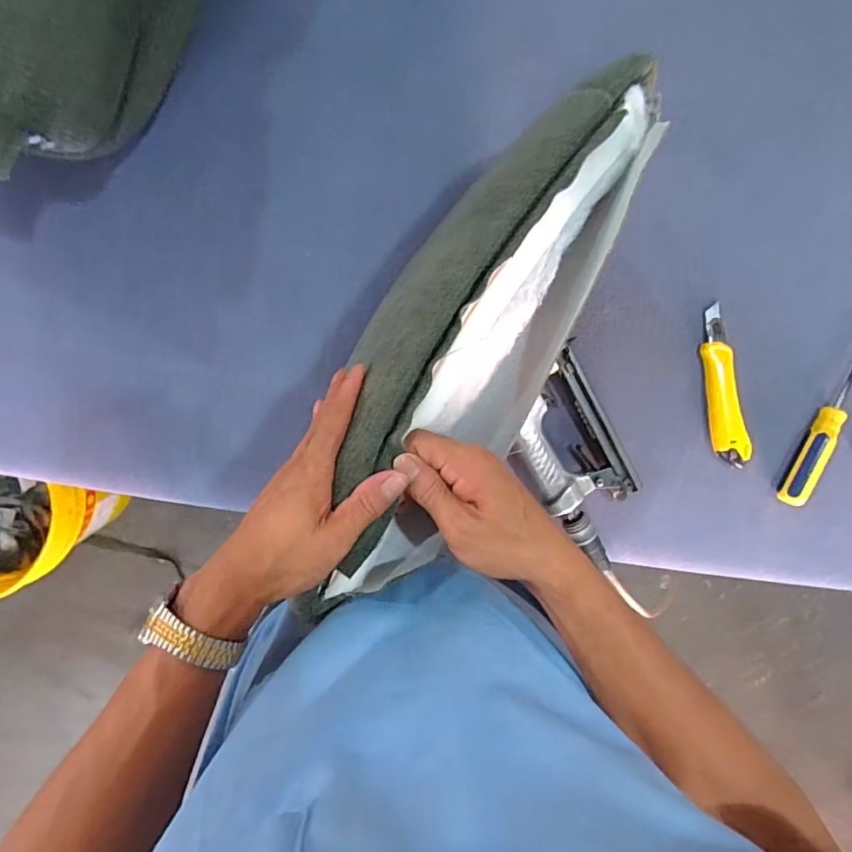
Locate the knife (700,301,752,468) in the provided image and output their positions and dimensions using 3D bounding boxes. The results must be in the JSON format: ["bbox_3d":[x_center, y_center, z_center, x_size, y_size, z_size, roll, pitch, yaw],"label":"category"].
[{"bbox_3d":[0.319,-0.042,0.553,0.032,0.022,0.171,-13,96,-6],"label":"knife"}]

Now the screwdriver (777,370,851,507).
[{"bbox_3d":[0.442,-0.003,0.563,0.027,0.019,0.195,27,91,-8],"label":"screwdriver"}]

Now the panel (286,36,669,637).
[{"bbox_3d":[0.031,-0.050,0.347,0.127,0.063,0.378,29,96,-8],"label":"panel"}]

